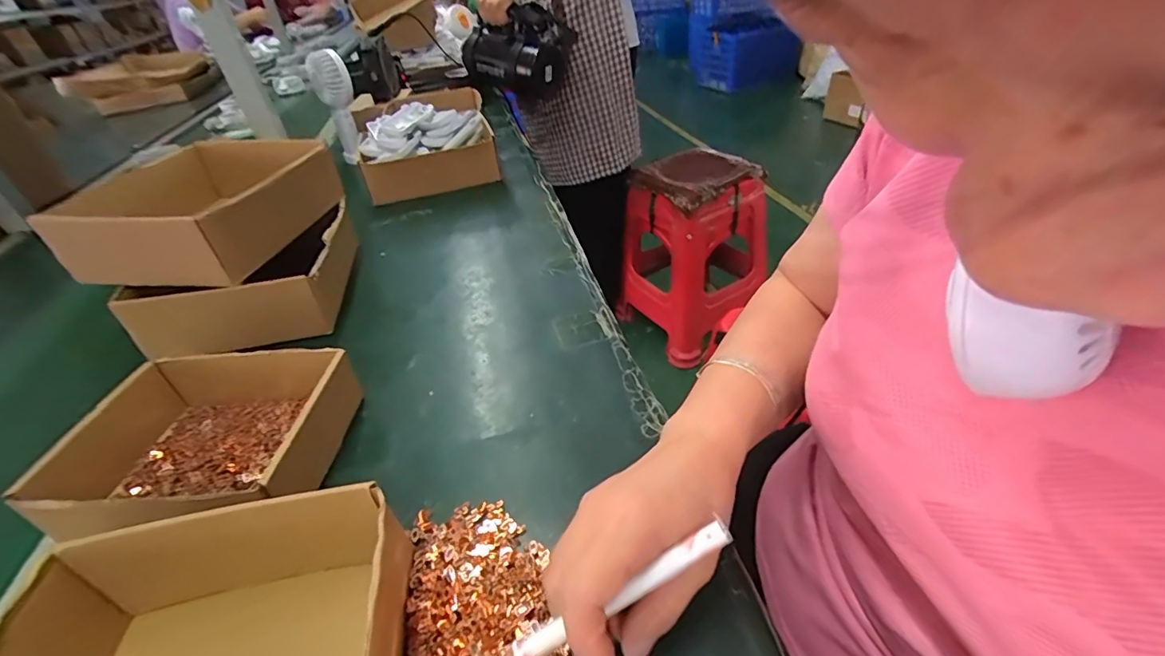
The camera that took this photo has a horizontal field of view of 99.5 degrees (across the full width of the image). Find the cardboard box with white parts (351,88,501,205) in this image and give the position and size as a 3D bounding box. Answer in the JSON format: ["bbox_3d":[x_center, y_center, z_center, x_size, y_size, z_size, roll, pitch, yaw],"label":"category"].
[{"bbox_3d":[-0.251,-0.292,0.788,0.198,0.125,0.143,-16,39,-11],"label":"cardboard box with white parts"}]

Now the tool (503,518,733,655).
[{"bbox_3d":[0.014,0.124,0.226,0.121,0.008,0.011,-33,39,3],"label":"tool"}]

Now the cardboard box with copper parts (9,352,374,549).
[{"bbox_3d":[-0.270,0.081,0.362,0.167,0.053,0.153,-6,38,1],"label":"cardboard box with copper parts"}]

